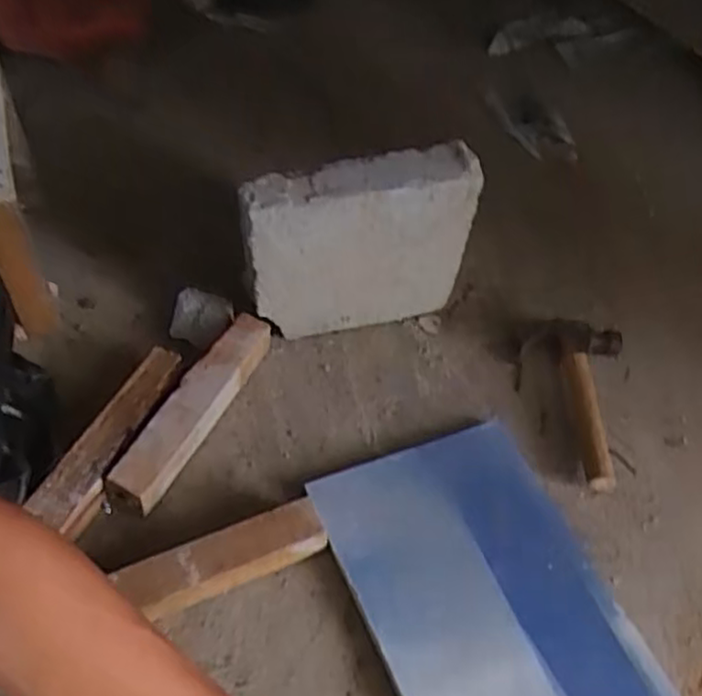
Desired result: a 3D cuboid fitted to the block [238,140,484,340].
[{"bbox_3d":[0.009,-0.101,0.839,0.248,0.221,0.064,-6,51,-9],"label":"block"}]

